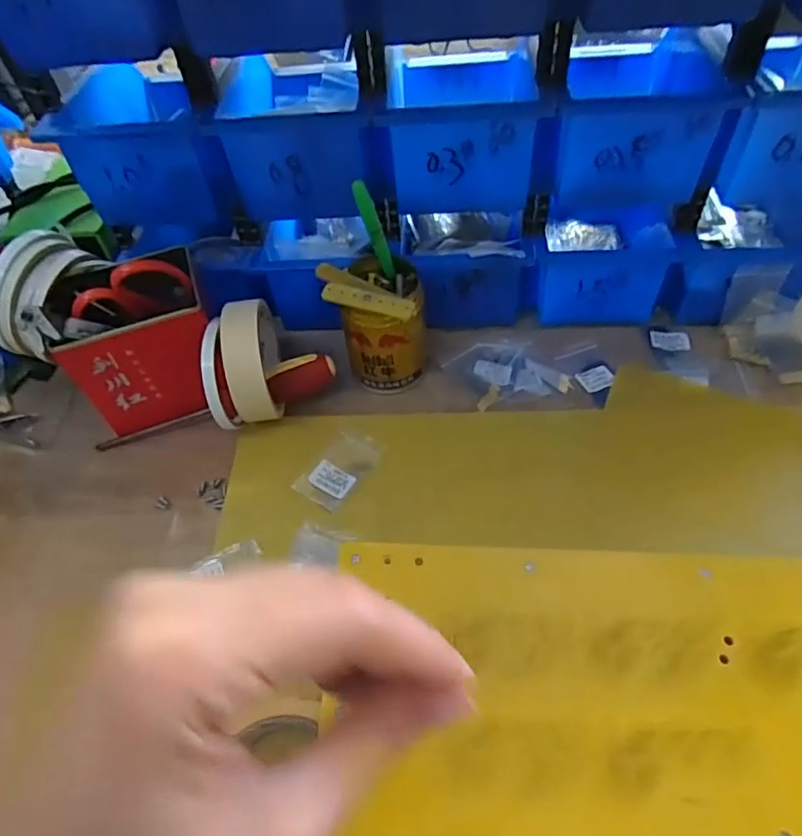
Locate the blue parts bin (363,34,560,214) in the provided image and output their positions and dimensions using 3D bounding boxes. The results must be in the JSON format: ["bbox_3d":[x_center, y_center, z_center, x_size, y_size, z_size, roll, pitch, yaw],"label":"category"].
[{"bbox_3d":[0.046,-0.233,0.430,0.116,0.073,0.168,3,54,7],"label":"blue parts bin"}]

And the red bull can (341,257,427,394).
[{"bbox_3d":[-0.015,-0.073,0.449,0.064,0.080,0.078,-18,54,-8],"label":"red bull can"}]

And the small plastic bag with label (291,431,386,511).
[{"bbox_3d":[-0.044,0.036,0.412,0.037,0.004,0.062,32,66,22],"label":"small plastic bag with label"}]

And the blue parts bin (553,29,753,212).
[{"bbox_3d":[0.172,-0.231,0.412,0.107,0.079,0.166,7,54,10],"label":"blue parts bin"}]

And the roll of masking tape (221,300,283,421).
[{"bbox_3d":[-0.110,-0.044,0.428,0.032,0.084,0.092,-11,53,-3],"label":"roll of masking tape"}]

